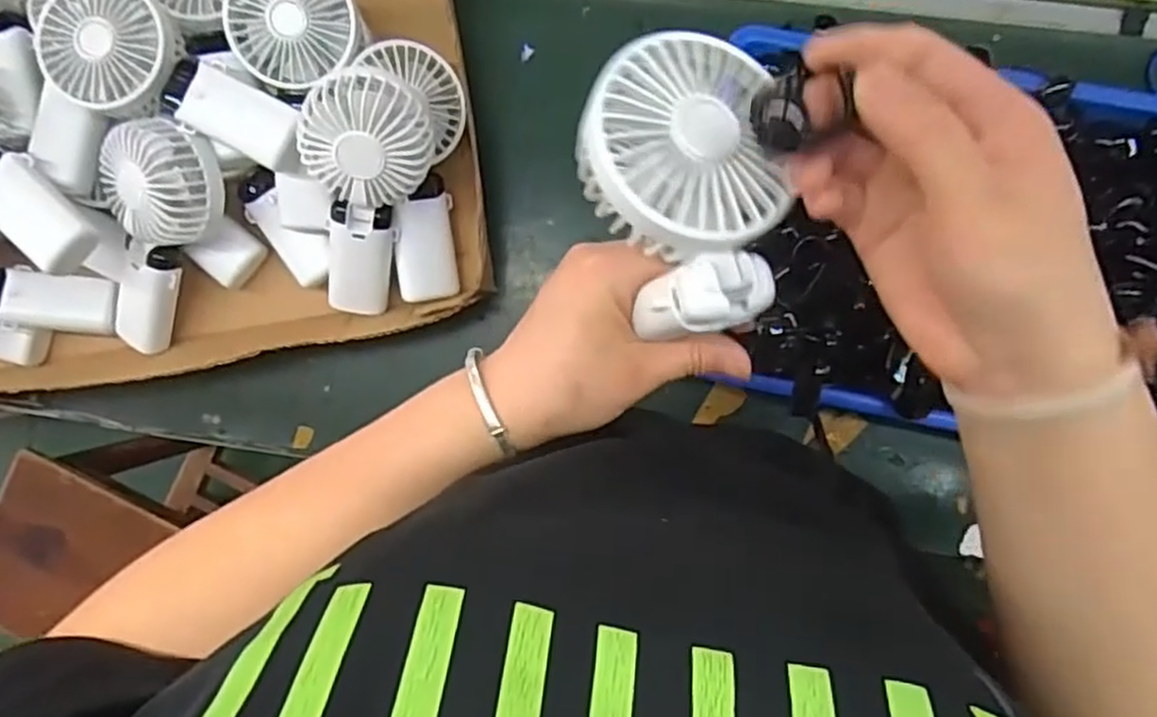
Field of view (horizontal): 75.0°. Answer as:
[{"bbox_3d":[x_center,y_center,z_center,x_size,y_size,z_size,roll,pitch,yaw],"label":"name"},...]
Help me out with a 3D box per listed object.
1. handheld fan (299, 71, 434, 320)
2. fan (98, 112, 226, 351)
[{"bbox_3d":[-0.150,-0.107,0.538,0.076,0.042,0.182,20,132,4],"label":"handheld fan"},{"bbox_3d":[-0.315,-0.088,0.567,0.085,0.040,0.180,27,120,3],"label":"fan"}]

